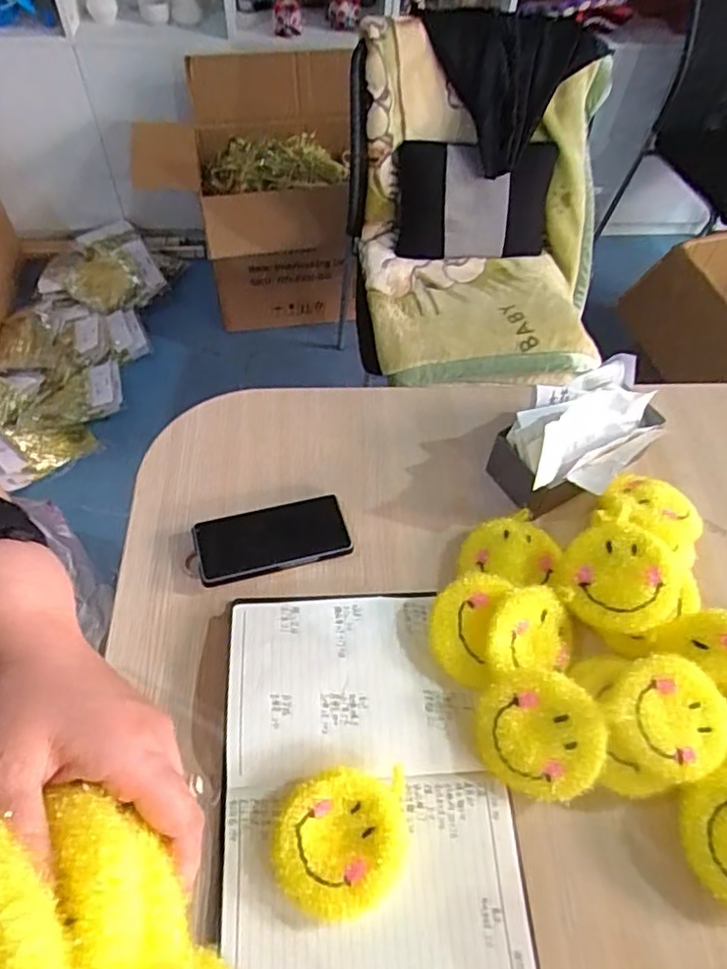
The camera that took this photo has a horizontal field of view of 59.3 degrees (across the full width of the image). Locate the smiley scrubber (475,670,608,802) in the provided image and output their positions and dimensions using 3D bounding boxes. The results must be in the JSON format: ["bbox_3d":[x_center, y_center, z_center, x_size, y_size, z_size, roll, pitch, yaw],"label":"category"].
[{"bbox_3d":[0.157,0.221,0.571,0.109,0.030,0.103,25,81,19],"label":"smiley scrubber"}]

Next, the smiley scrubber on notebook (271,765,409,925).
[{"bbox_3d":[-0.019,0.299,0.534,0.107,0.040,0.107,3,56,0],"label":"smiley scrubber on notebook"}]

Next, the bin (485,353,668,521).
[{"bbox_3d":[0.251,-0.052,0.735,0.205,0.119,0.128,-31,63,-21],"label":"bin"}]

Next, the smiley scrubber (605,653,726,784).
[{"bbox_3d":[0.271,0.204,0.564,0.110,0.028,0.102,1,56,-2],"label":"smiley scrubber"}]

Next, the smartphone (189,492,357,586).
[{"bbox_3d":[-0.098,0.059,0.687,0.159,0.013,0.070,-11,61,-13],"label":"smartphone"}]

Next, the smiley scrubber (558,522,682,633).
[{"bbox_3d":[0.254,0.090,0.629,0.110,0.041,0.102,22,58,12],"label":"smiley scrubber"}]

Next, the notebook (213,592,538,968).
[{"bbox_3d":[0.001,0.269,0.566,0.250,0.024,0.359,-2,57,-4],"label":"notebook"}]

